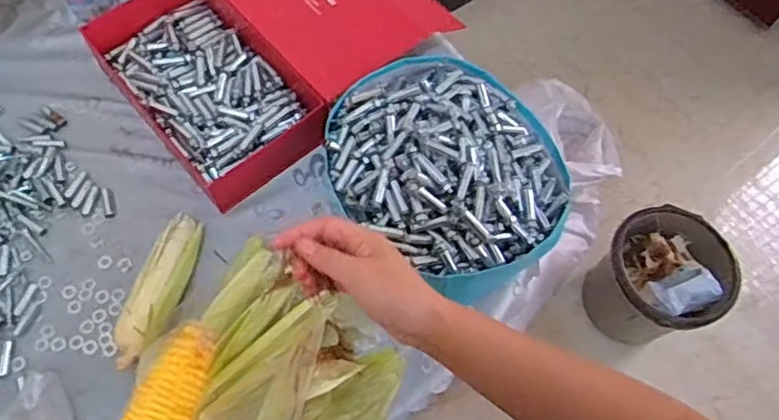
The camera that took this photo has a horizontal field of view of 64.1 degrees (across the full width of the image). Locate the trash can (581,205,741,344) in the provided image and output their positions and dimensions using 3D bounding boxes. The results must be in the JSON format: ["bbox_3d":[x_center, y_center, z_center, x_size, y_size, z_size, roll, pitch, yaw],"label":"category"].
[{"bbox_3d":[0.617,0.164,1.448,0.254,0.257,0.265,1,64,-3],"label":"trash can"}]

